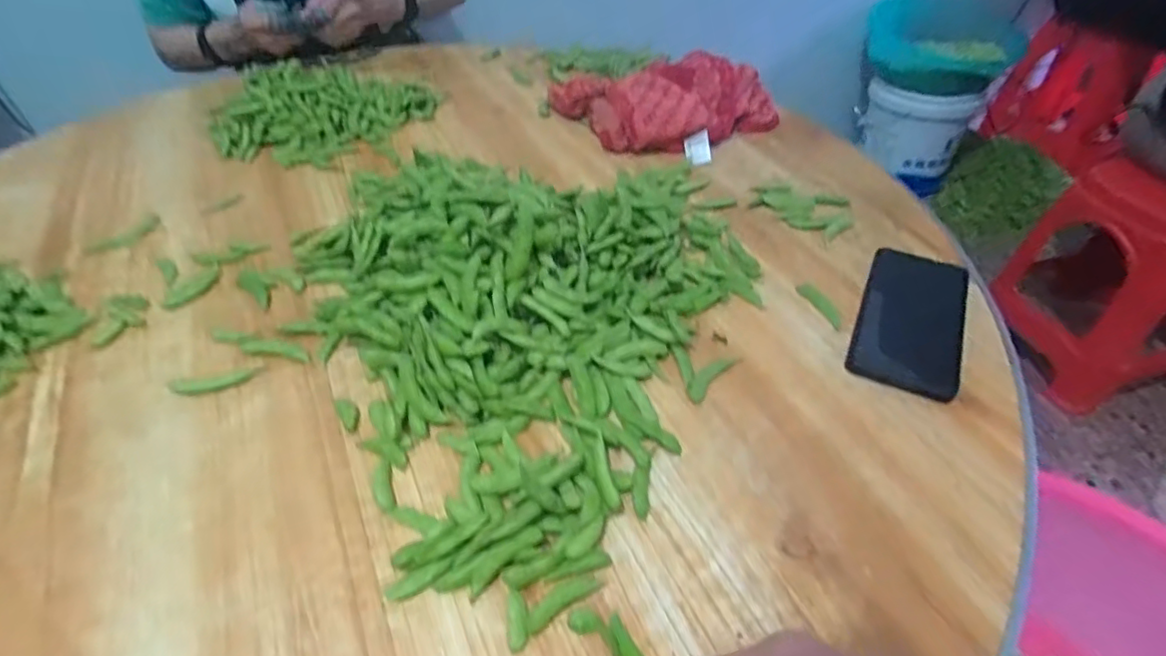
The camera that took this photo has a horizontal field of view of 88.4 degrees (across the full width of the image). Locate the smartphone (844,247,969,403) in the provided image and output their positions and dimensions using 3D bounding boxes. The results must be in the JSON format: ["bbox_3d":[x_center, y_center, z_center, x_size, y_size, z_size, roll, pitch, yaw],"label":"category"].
[{"bbox_3d":[0.266,-0.010,0.486,0.076,0.011,0.160,18,48,20],"label":"smartphone"}]

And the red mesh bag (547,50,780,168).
[{"bbox_3d":[0.098,-0.279,0.742,0.287,0.060,0.152,1,45,4],"label":"red mesh bag"}]

